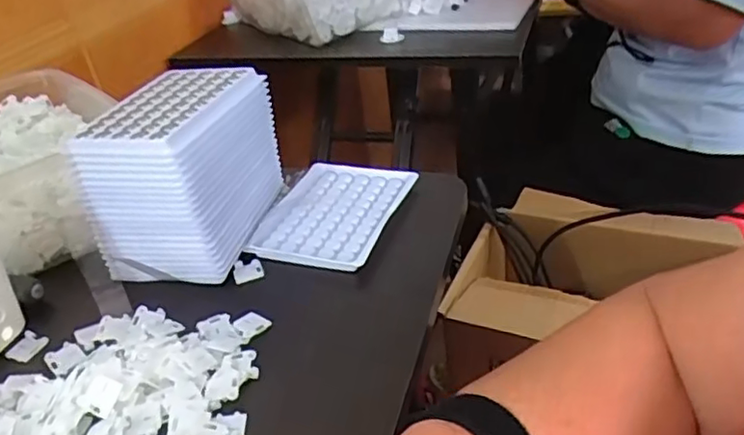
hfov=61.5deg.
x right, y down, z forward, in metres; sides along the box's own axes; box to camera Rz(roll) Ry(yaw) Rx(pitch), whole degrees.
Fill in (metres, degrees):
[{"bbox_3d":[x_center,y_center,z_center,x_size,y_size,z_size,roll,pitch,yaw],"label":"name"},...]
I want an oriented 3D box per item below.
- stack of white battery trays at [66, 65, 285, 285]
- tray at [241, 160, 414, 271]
[{"bbox_3d":[-0.137,-0.038,0.465,0.093,0.101,0.126,5,36,19],"label":"stack of white battery trays"},{"bbox_3d":[-0.029,-0.004,0.495,0.095,0.016,0.126,6,36,20],"label":"tray"}]

